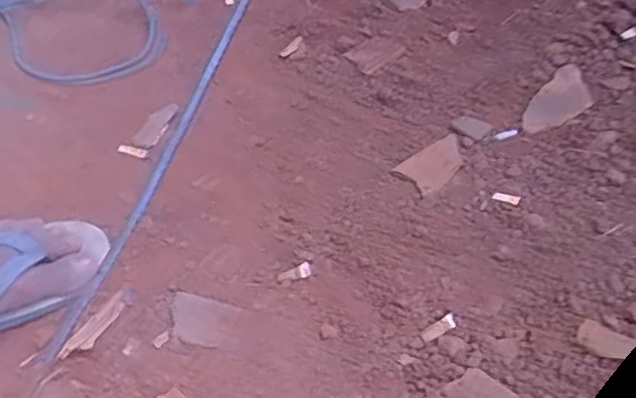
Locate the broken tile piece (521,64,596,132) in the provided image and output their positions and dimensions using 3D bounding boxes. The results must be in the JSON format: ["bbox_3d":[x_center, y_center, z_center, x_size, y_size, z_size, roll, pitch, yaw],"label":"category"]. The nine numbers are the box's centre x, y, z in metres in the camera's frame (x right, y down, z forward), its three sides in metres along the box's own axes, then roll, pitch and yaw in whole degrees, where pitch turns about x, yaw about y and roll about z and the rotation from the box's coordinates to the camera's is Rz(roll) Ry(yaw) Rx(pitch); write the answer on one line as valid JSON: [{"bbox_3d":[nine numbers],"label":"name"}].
[{"bbox_3d":[0.250,-0.100,0.704,0.050,0.008,0.105,32,60,27],"label":"broken tile piece"}]

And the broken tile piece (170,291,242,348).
[{"bbox_3d":[-0.101,0.104,0.588,0.065,0.004,0.043,14,53,18],"label":"broken tile piece"}]

